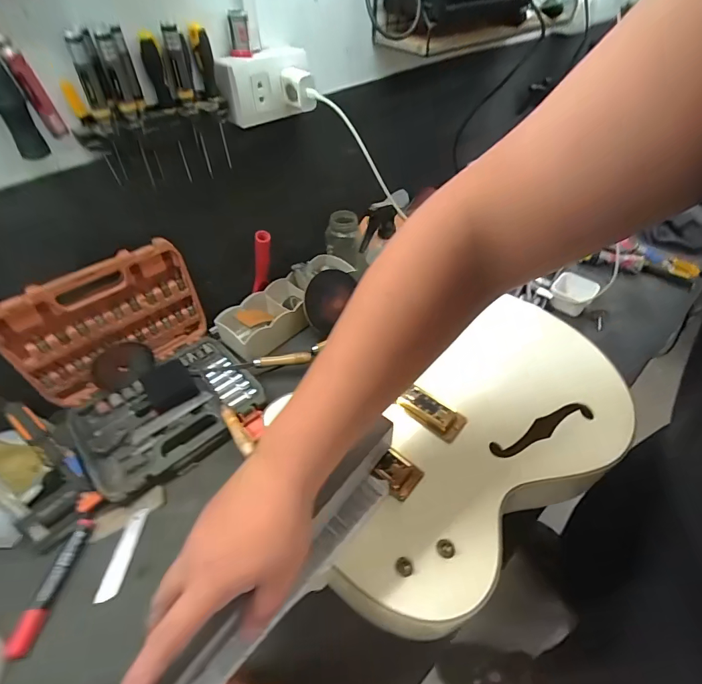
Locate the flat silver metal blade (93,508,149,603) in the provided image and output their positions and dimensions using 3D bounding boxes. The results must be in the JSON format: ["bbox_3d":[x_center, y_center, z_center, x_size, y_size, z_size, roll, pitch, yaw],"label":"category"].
[{"bbox_3d":[-0.281,0.260,0.484,0.024,0.004,0.101,5,52,2],"label":"flat silver metal blade"}]

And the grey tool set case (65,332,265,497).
[{"bbox_3d":[-0.277,0.096,0.600,0.244,0.030,0.179,-35,55,-27],"label":"grey tool set case"}]

